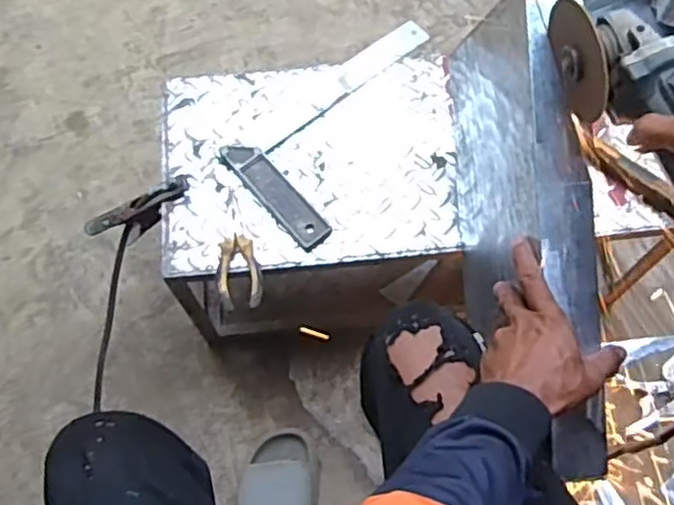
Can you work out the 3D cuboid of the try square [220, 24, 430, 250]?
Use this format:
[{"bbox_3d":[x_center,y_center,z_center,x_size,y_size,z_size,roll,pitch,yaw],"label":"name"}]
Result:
[{"bbox_3d":[0.031,-0.173,0.928,0.348,0.018,0.179,-40,73,-14],"label":"try square"}]

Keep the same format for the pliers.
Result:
[{"bbox_3d":[-0.119,0.022,0.840,0.051,0.020,0.095,-9,69,-3],"label":"pliers"}]

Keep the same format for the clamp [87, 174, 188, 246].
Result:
[{"bbox_3d":[-0.257,-0.054,0.919,0.153,0.064,0.029,-26,68,19],"label":"clamp"}]

